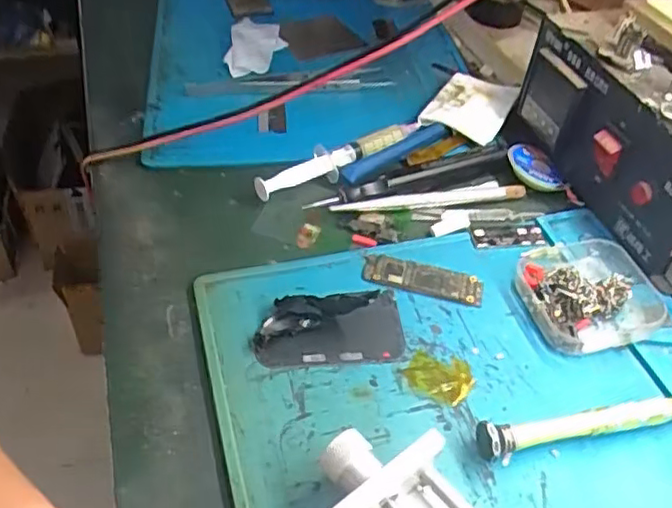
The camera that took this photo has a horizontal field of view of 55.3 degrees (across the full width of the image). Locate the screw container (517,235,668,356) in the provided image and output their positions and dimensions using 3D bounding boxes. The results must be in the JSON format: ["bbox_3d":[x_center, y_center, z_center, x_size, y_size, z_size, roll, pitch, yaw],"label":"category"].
[{"bbox_3d":[0.136,0.017,0.342,0.072,0.020,0.069,-8,46,-14],"label":"screw container"}]

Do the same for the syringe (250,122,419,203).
[{"bbox_3d":[0.006,-0.062,0.421,0.126,0.023,0.021,-28,52,-29],"label":"syringe"}]

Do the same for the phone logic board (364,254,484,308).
[{"bbox_3d":[0.048,0.013,0.350,0.065,0.005,0.020,13,45,7],"label":"phone logic board"}]

